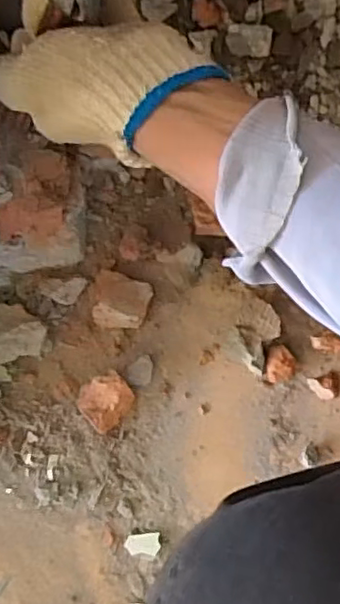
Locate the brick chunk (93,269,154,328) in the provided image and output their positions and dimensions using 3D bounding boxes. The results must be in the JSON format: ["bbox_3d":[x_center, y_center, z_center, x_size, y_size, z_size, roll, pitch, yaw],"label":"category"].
[{"bbox_3d":[-0.043,-0.001,0.533,0.049,0.024,0.044,14,71,8],"label":"brick chunk"}]

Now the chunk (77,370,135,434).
[{"bbox_3d":[-0.053,0.080,0.504,0.041,0.024,0.039,-41,73,-11],"label":"chunk"}]

